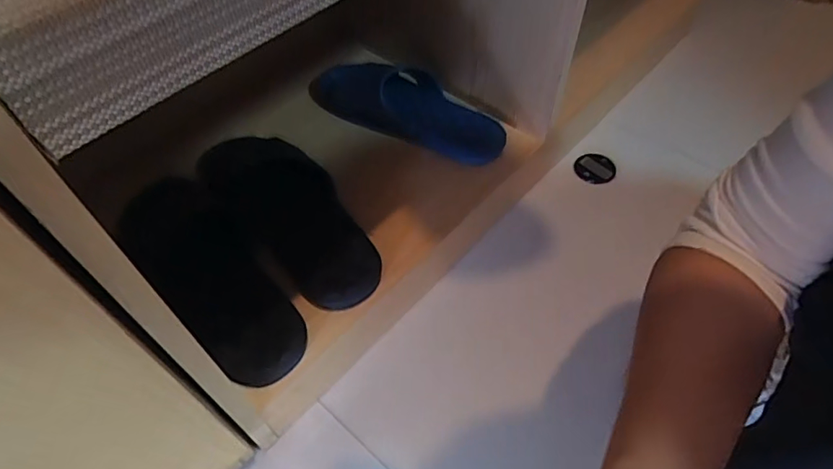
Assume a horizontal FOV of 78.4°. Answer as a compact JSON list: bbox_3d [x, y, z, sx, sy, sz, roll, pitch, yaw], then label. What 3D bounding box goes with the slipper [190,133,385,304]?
[{"bbox_3d":[-0.143,-0.030,0.567,0.262,0.070,0.110,37,61,28],"label":"slipper"}]

